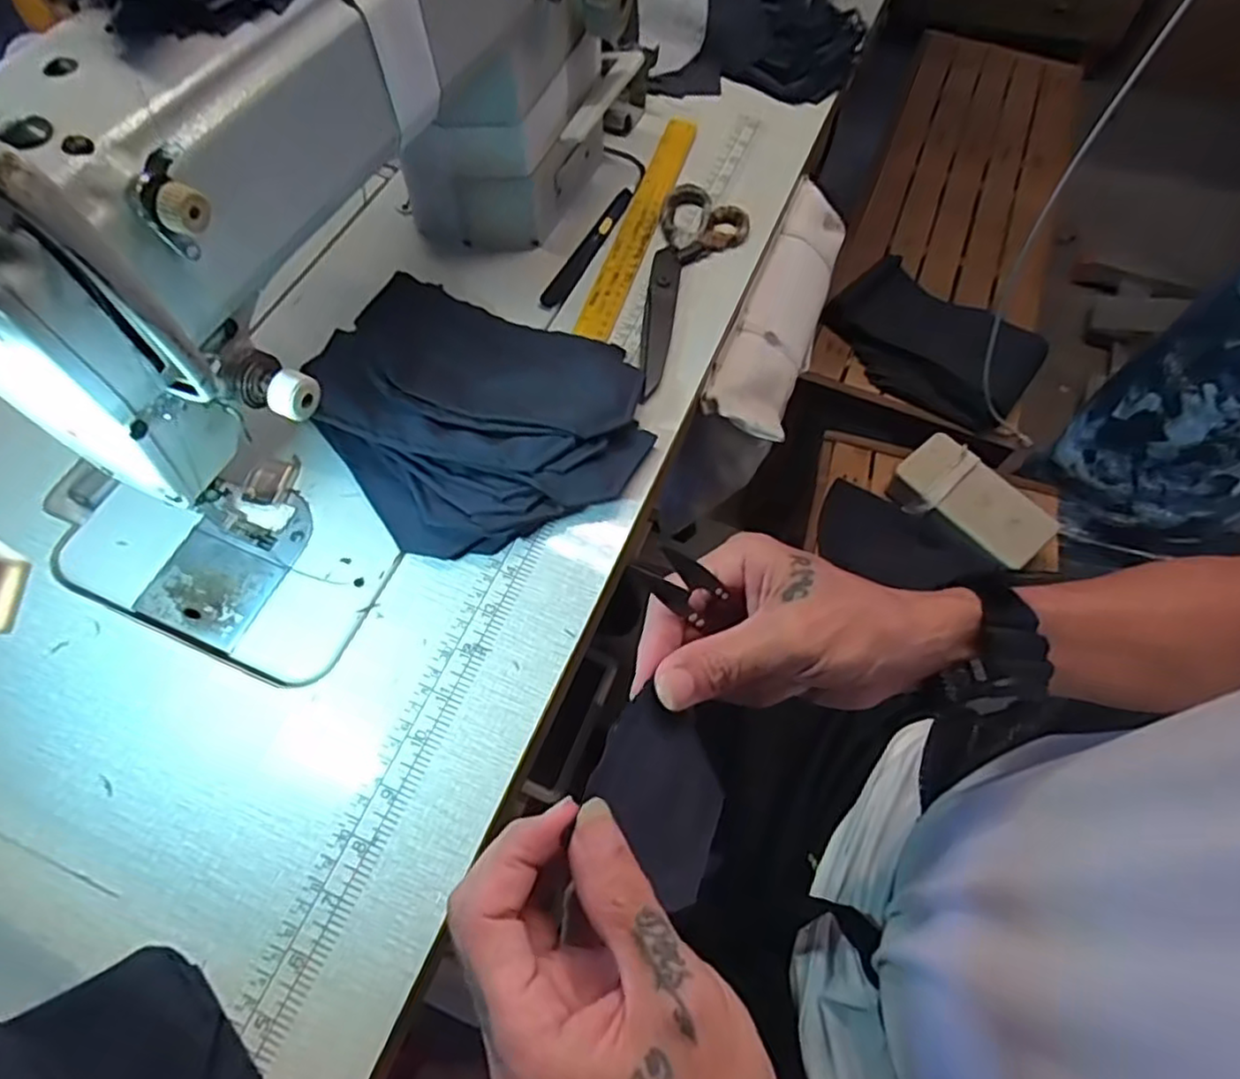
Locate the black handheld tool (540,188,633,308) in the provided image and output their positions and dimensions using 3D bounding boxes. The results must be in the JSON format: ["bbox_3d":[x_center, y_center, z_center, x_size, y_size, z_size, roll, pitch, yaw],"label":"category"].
[{"bbox_3d":[-0.022,-0.220,0.507,0.014,0.015,0.130,26,65,9],"label":"black handheld tool"}]

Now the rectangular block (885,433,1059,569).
[{"bbox_3d":[0.390,-0.042,0.756,0.161,0.037,0.087,40,69,16],"label":"rectangular block"}]

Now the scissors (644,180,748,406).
[{"bbox_3d":[0.047,-0.182,0.487,0.063,0.009,0.195,15,64,3],"label":"scissors"}]

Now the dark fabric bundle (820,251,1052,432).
[{"bbox_3d":[0.395,-0.255,0.869,0.253,0.063,0.148,39,69,15],"label":"dark fabric bundle"}]

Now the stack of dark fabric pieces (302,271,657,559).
[{"bbox_3d":[-0.088,-0.094,0.424,0.178,0.031,0.201,-34,71,-18],"label":"stack of dark fabric pieces"}]

